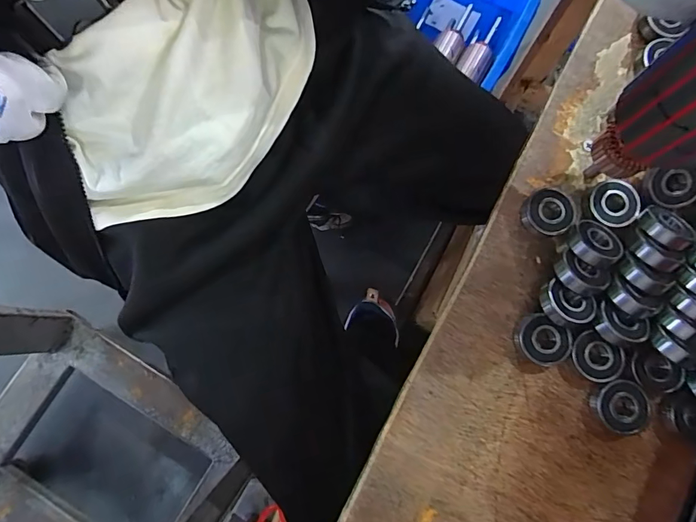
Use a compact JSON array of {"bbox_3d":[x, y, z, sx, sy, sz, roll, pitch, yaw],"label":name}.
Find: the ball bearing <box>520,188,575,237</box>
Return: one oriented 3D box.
[{"bbox_3d":[0.130,-0.032,0.266,0.029,0.012,0.032,41,82,6],"label":"ball bearing"}]

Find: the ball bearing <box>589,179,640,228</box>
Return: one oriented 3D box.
[{"bbox_3d":[0.170,-0.036,0.264,0.030,0.009,0.030,0,80,0],"label":"ball bearing"}]

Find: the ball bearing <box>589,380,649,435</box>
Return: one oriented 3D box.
[{"bbox_3d":[0.160,0.084,0.241,0.027,0.011,0.027,0,80,0],"label":"ball bearing"}]

